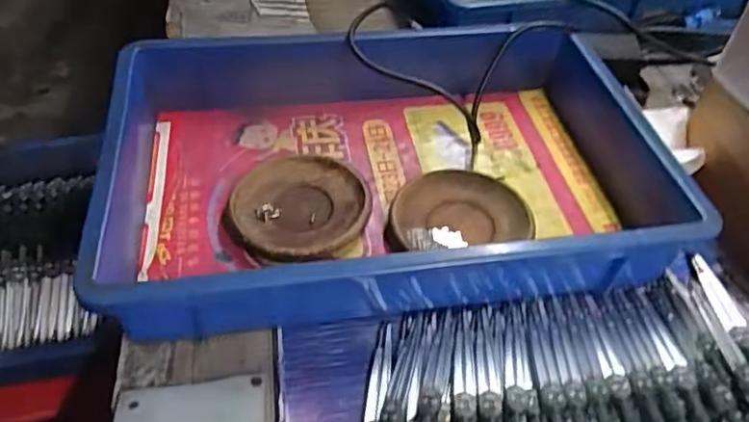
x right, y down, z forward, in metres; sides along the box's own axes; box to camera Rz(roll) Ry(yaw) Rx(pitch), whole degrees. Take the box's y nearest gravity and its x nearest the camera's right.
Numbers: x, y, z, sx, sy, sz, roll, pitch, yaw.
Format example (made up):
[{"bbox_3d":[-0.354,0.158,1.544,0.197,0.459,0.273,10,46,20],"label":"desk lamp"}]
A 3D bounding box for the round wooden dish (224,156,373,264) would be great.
[{"bbox_3d":[-0.063,-0.003,0.509,0.111,0.014,0.118,1,47,-2],"label":"round wooden dish"}]

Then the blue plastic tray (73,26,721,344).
[{"bbox_3d":[0.019,-0.046,0.519,0.453,0.076,0.291,-6,48,-8],"label":"blue plastic tray"}]

